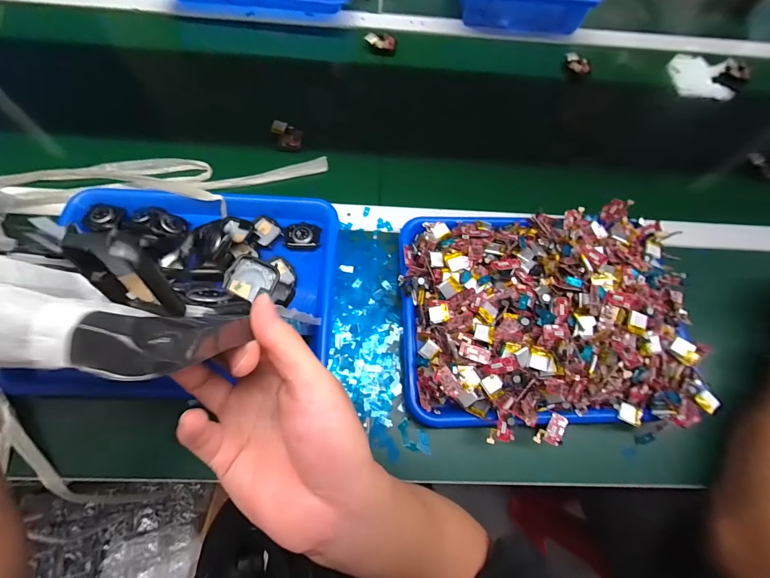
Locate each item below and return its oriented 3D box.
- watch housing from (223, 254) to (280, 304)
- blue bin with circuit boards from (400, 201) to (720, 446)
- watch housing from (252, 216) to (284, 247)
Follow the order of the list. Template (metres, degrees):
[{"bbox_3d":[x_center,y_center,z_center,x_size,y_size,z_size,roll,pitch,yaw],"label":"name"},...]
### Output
[{"bbox_3d":[-0.110,-0.008,0.281,0.038,0.012,0.034,25,80,-15],"label":"watch housing"},{"bbox_3d":[0.192,0.023,0.387,0.344,0.095,0.261,-3,69,-4],"label":"blue bin with circuit boards"},{"bbox_3d":[-0.156,-0.075,0.437,0.039,0.006,0.035,38,72,12],"label":"watch housing"}]

